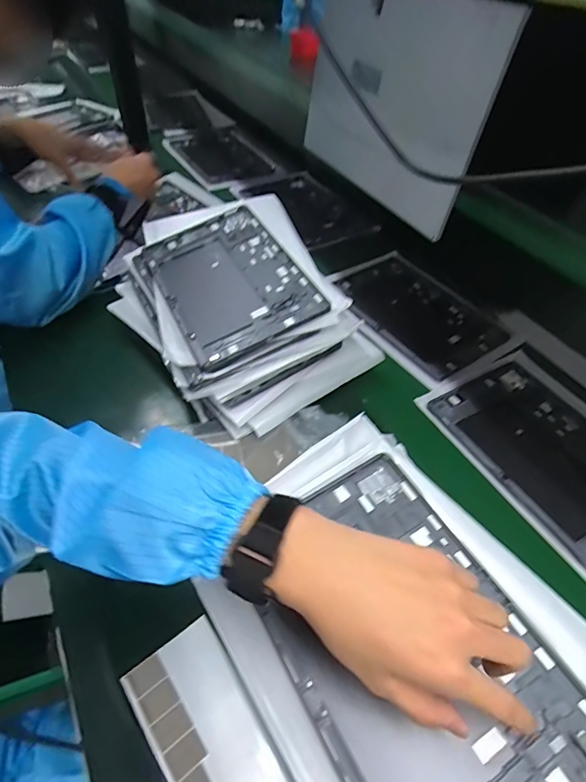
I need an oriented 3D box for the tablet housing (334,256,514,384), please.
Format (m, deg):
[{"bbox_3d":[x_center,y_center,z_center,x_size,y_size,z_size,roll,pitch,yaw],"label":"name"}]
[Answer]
[{"bbox_3d":[0.196,-0.129,0.706,0.185,0.014,0.250,-28,56,-24],"label":"tablet housing"}]

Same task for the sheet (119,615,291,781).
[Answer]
[{"bbox_3d":[-0.048,0.288,0.333,0.077,0.010,0.213,-30,55,-23],"label":"sheet"}]

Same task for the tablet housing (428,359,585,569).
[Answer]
[{"bbox_3d":[0.314,0.071,0.545,0.175,0.009,0.254,-23,54,-21],"label":"tablet housing"}]

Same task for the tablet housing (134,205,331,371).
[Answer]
[{"bbox_3d":[-0.084,-0.141,0.571,0.168,0.010,0.246,-29,58,-11],"label":"tablet housing"}]

